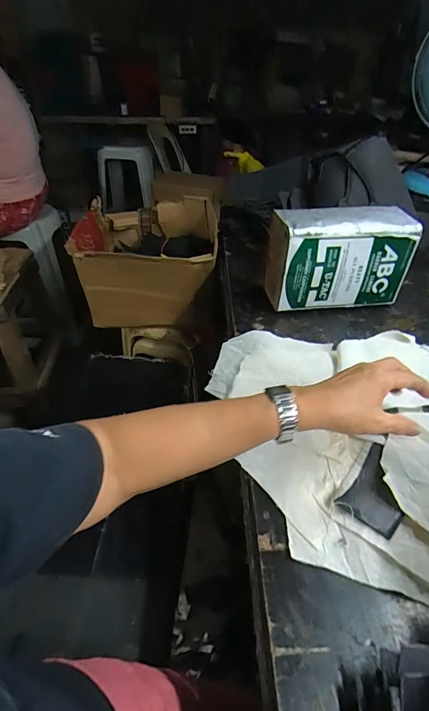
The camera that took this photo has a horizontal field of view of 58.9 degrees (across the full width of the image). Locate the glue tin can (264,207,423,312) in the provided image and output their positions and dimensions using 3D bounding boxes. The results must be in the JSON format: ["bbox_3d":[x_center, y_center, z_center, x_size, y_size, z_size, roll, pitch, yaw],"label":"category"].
[{"bbox_3d":[0.218,-0.165,0.677,0.239,0.166,0.092,-3,41,-5],"label":"glue tin can"}]

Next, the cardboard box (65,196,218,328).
[{"bbox_3d":[-0.194,-0.279,1.120,0.375,0.220,0.422,0,41,-2],"label":"cardboard box"}]

